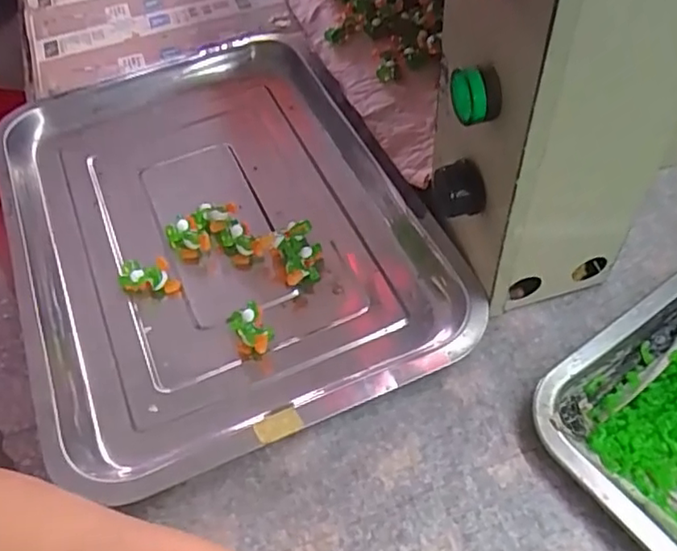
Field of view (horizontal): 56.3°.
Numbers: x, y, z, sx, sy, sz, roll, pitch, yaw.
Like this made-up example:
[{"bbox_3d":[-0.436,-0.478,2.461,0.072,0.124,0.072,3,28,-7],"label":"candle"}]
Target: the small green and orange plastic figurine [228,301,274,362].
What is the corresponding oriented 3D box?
[{"bbox_3d":[-0.054,0.034,0.391,0.024,0.018,0.037,-19,53,-9],"label":"small green and orange plastic figurine"}]

